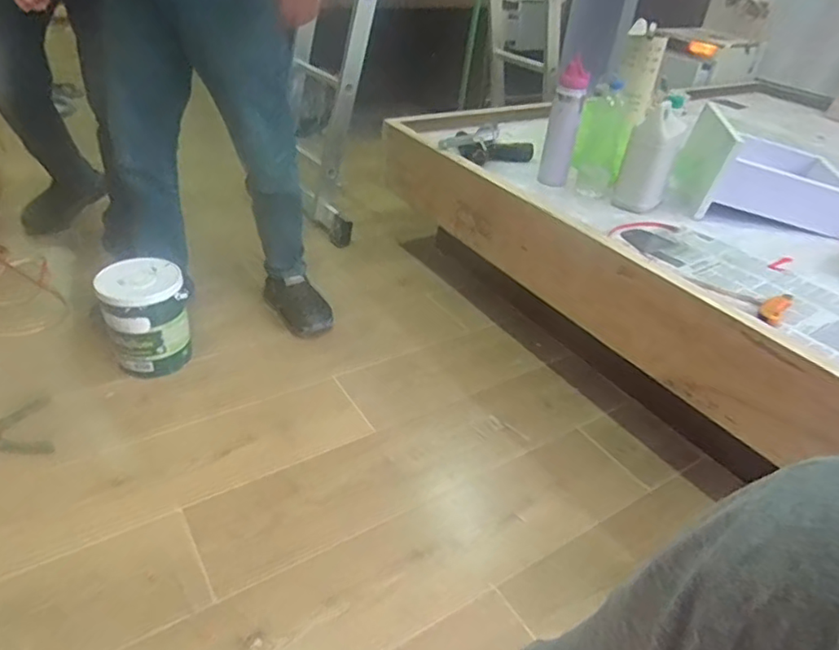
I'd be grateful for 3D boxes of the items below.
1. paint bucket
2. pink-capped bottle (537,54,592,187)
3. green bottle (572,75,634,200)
[{"bbox_3d":[-0.613,-0.016,1.313,0.166,0.206,0.168,4,37,-3],"label":"paint bucket"},{"bbox_3d":[0.351,-0.484,1.417,0.079,0.275,0.085,14,36,12],"label":"pink-capped bottle"},{"bbox_3d":[0.443,-0.444,1.417,0.131,0.225,0.078,20,38,20],"label":"green bottle"}]

